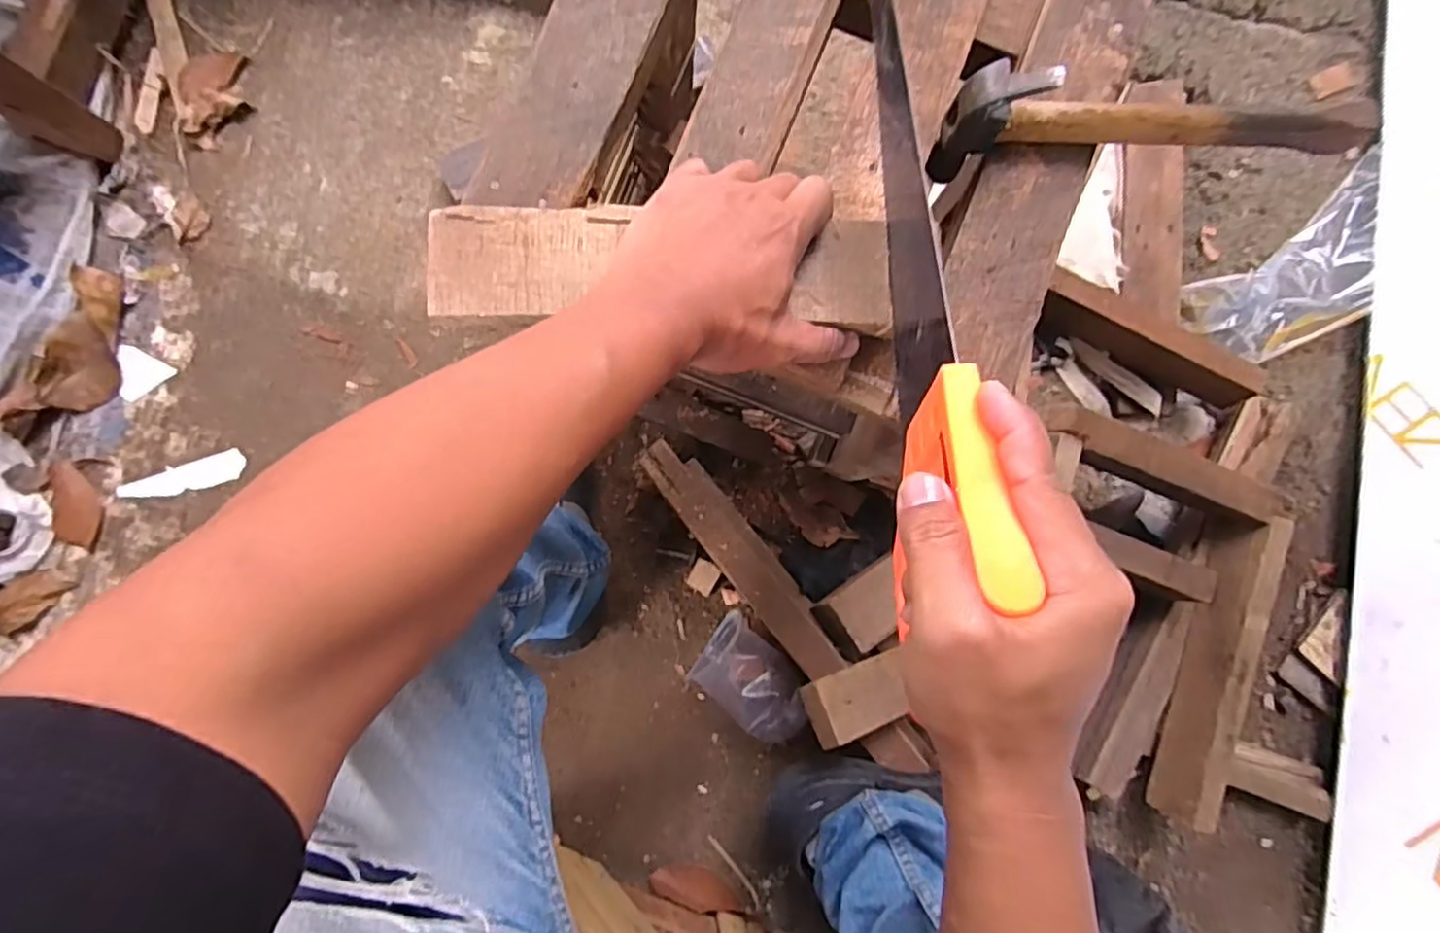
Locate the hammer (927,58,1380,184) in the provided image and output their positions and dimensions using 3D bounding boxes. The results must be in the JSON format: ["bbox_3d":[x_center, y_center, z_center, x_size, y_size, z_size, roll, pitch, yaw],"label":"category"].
[{"bbox_3d":[0.251,-0.195,0.392,0.233,0.082,0.031,7,85,-2],"label":"hammer"}]

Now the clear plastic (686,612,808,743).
[{"bbox_3d":[0.037,0.236,0.715,0.131,0.079,0.085,41,85,1],"label":"clear plastic"}]

